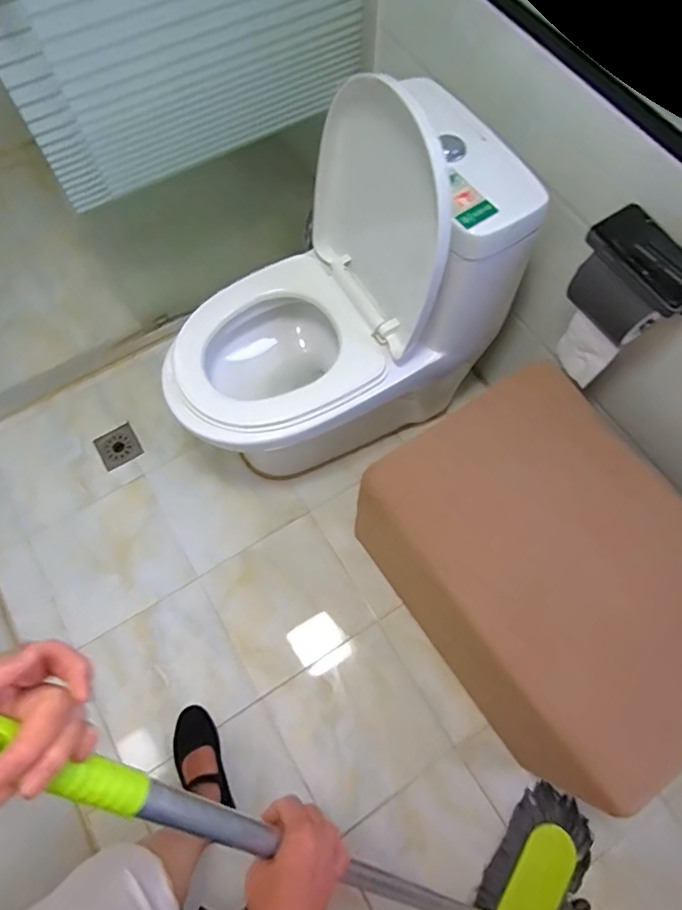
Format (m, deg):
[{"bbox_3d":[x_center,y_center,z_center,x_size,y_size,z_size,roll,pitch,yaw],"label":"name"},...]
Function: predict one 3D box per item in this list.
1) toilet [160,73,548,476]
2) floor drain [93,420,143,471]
[{"bbox_3d":[-0.033,-0.233,1.077,0.623,0.691,0.344,-30,70,-10],"label":"toilet"},{"bbox_3d":[-0.561,-0.021,1.364,0.100,0.018,0.095,-29,71,-12],"label":"floor drain"}]

